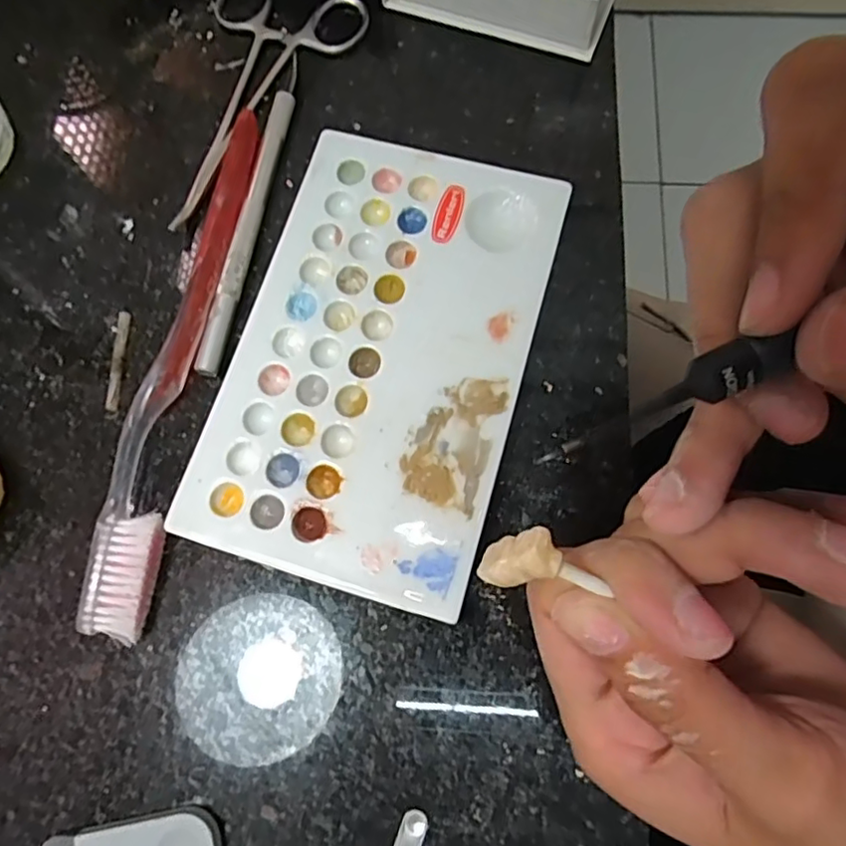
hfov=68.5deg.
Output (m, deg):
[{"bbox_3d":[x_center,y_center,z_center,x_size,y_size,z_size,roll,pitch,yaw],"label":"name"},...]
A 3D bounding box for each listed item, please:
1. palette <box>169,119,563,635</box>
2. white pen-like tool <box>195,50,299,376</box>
[{"bbox_3d":[-0.013,-0.024,0.208,0.093,0.011,0.151,15,74,6],"label":"palette"},{"bbox_3d":[-0.062,-0.081,0.229,0.008,0.005,0.134,9,74,4],"label":"white pen-like tool"}]

